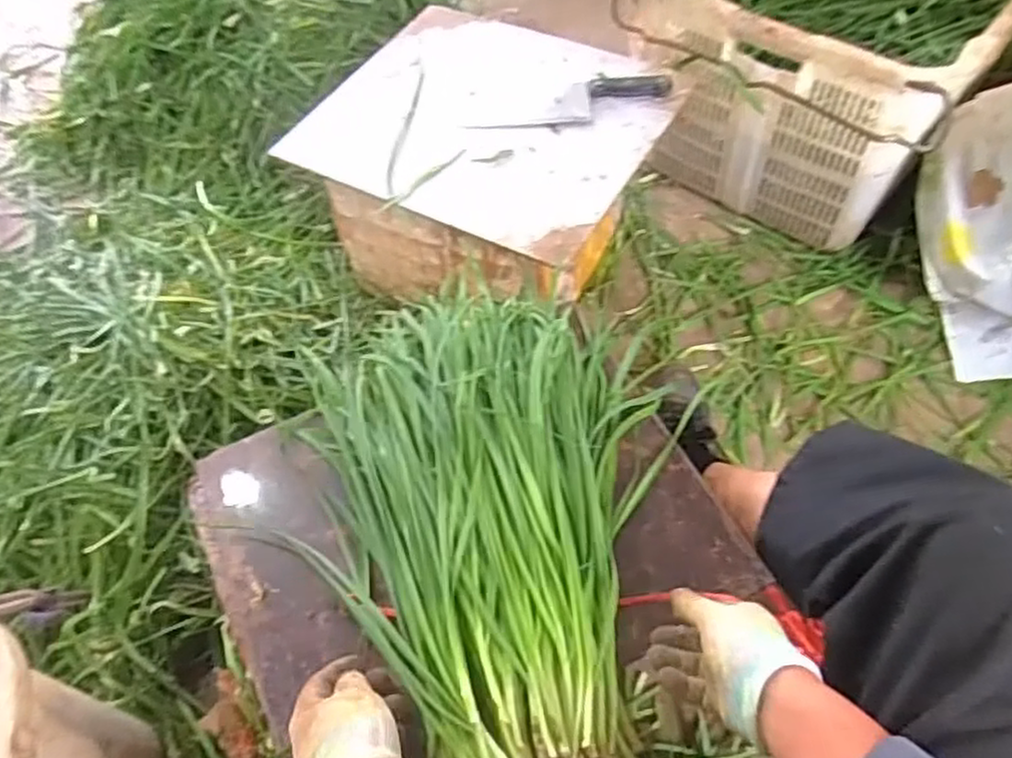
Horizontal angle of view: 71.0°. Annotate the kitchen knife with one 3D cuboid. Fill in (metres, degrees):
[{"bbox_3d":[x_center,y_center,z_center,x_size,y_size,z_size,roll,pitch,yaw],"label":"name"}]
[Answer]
[{"bbox_3d":[0.086,-0.375,0.951,0.264,0.030,0.067,-17,58,-7],"label":"kitchen knife"}]

